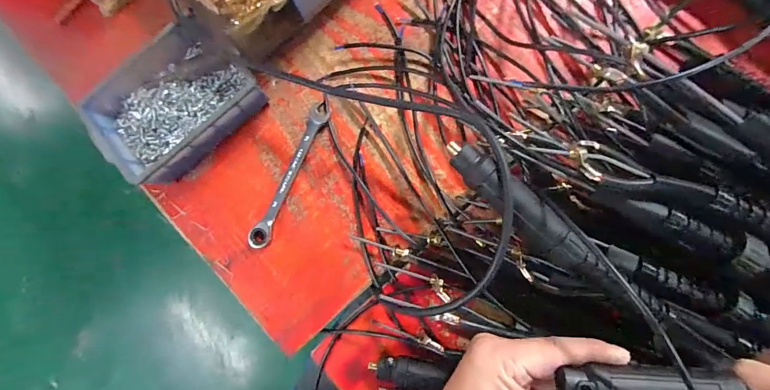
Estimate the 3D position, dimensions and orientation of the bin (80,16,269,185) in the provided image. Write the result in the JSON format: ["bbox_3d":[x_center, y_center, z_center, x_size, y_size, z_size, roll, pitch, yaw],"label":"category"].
[{"bbox_3d":[-0.196,-0.086,0.354,0.147,0.058,0.107,-41,84,1],"label":"bin"}]

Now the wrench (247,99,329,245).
[{"bbox_3d":[-0.093,-0.018,0.357,0.018,0.012,0.151,27,90,6],"label":"wrench"}]

